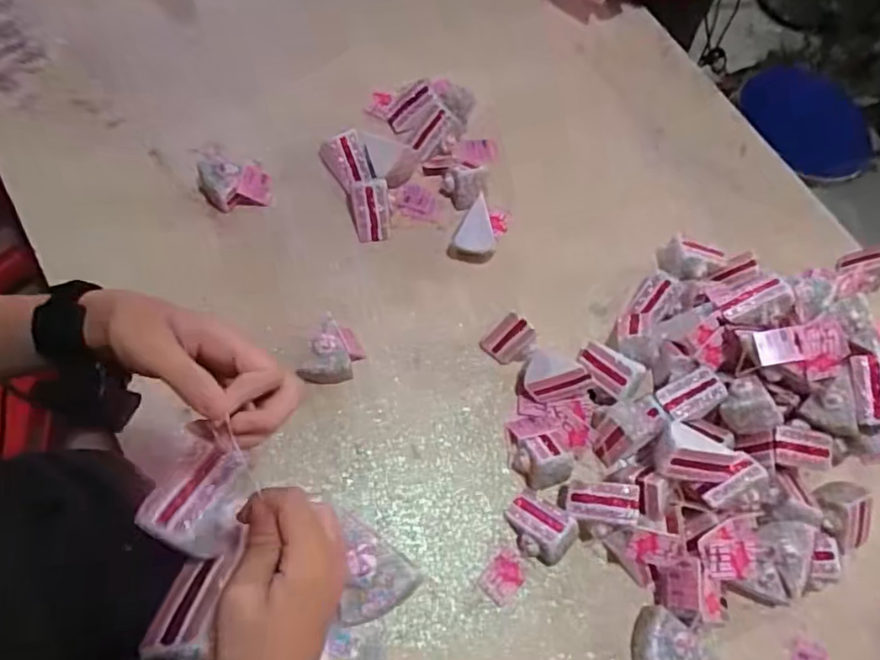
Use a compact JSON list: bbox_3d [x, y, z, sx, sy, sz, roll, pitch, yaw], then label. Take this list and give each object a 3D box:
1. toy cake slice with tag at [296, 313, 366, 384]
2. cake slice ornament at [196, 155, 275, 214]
[{"bbox_3d":[-0.143,0.032,0.799,0.068,0.062,0.091,28,66,4],"label":"toy cake slice with tag"},{"bbox_3d":[-0.303,-0.223,0.891,0.105,0.057,0.072,-11,69,-13],"label":"cake slice ornament"}]

